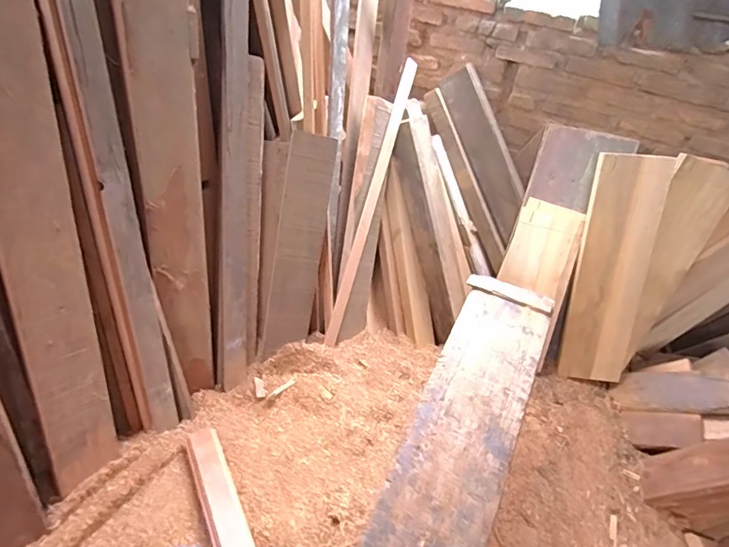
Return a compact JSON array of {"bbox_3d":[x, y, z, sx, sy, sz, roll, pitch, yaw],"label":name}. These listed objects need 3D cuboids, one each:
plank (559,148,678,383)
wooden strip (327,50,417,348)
[{"bbox_3d":[0.782,-0.001,1.492,0.209,0.736,0.030,9,15,12],"label":"plank"},{"bbox_3d":[0.022,-0.206,1.378,0.033,0.056,0.844,16,87,10],"label":"wooden strip"}]

